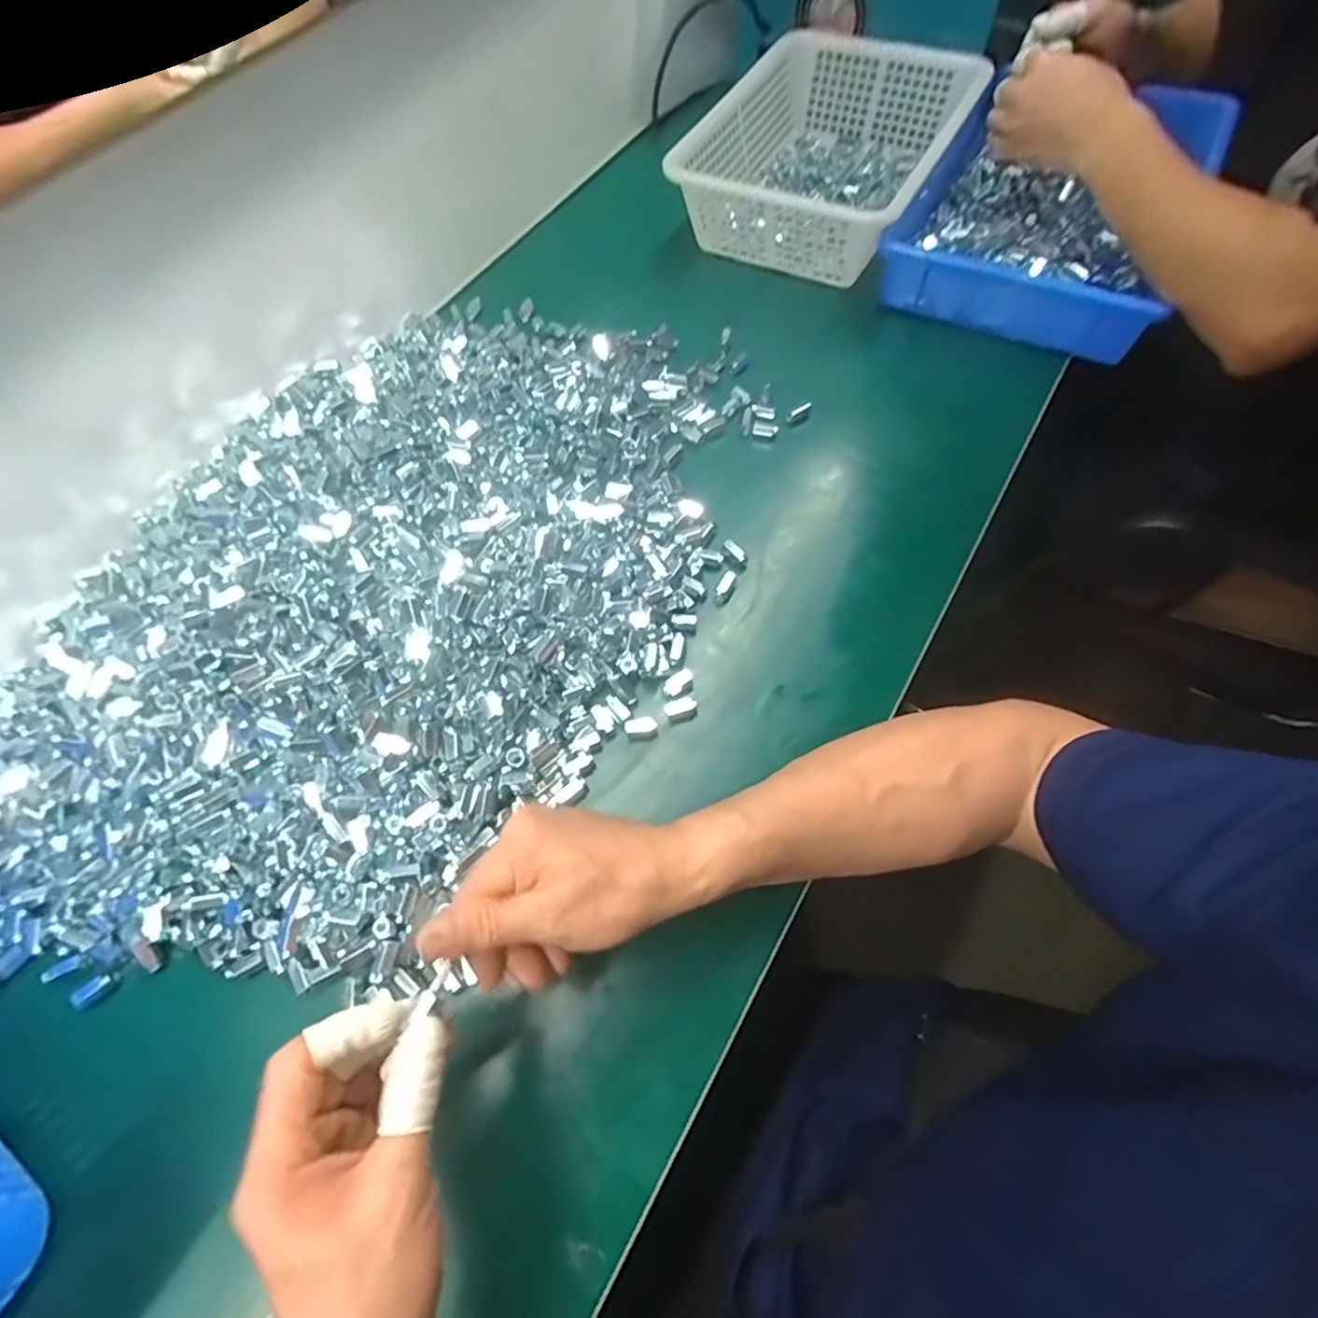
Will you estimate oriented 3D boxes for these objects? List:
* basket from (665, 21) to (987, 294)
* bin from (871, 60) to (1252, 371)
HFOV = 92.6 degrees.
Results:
[{"bbox_3d":[0.178,-0.508,0.635,0.219,0.087,0.283,28,68,16],"label":"basket"},{"bbox_3d":[0.349,-0.406,0.566,0.217,0.073,0.253,24,67,14],"label":"bin"}]

